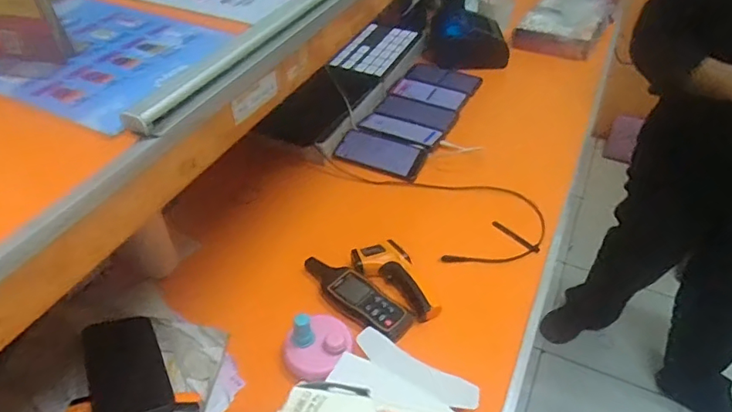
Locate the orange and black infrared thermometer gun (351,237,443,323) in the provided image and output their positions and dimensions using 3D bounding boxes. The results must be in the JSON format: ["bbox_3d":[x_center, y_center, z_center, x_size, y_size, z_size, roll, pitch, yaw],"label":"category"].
[{"bbox_3d":[0.046,0.111,0.770,0.077,0.035,0.147,-23,47,-24],"label":"orange and black infrared thermometer gun"}]

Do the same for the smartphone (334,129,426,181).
[{"bbox_3d":[0.027,-0.104,1.006,0.168,0.013,0.081,22,46,23],"label":"smartphone"}]

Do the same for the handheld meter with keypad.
[{"bbox_3d":[-0.019,0.125,0.749,0.183,0.024,0.064,31,50,30],"label":"handheld meter with keypad"}]

